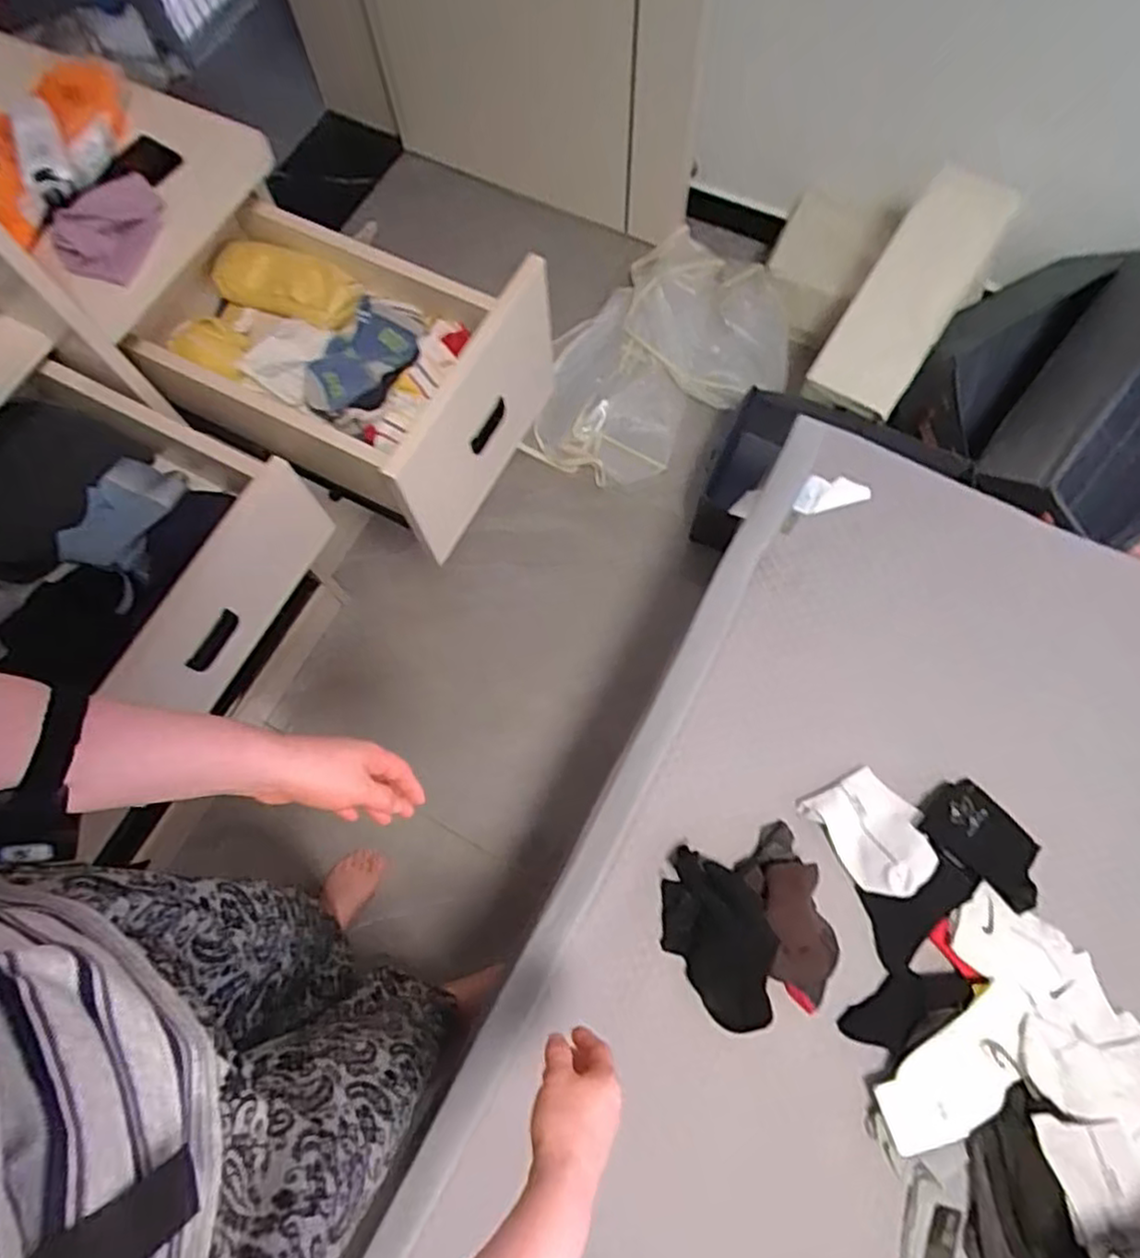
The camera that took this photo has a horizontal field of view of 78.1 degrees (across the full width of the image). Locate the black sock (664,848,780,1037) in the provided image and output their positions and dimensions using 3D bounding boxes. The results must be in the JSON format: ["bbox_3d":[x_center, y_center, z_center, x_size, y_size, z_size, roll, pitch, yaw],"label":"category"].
[{"bbox_3d":[0.168,0.347,0.792,0.106,0.063,0.189,-33,71,-12],"label":"black sock"}]

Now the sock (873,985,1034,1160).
[{"bbox_3d":[0.411,0.468,0.740,0.193,0.044,0.082,-36,72,-13],"label":"sock"}]

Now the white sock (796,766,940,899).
[{"bbox_3d":[0.358,0.239,0.824,0.107,0.028,0.140,-30,71,-11],"label":"white sock"}]

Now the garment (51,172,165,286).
[{"bbox_3d":[-0.486,-0.425,0.746,0.117,0.065,0.058,-42,73,-15],"label":"garment"}]

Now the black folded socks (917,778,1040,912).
[{"bbox_3d":[0.482,0.242,0.815,0.139,0.026,0.092,41,74,15],"label":"black folded socks"}]

